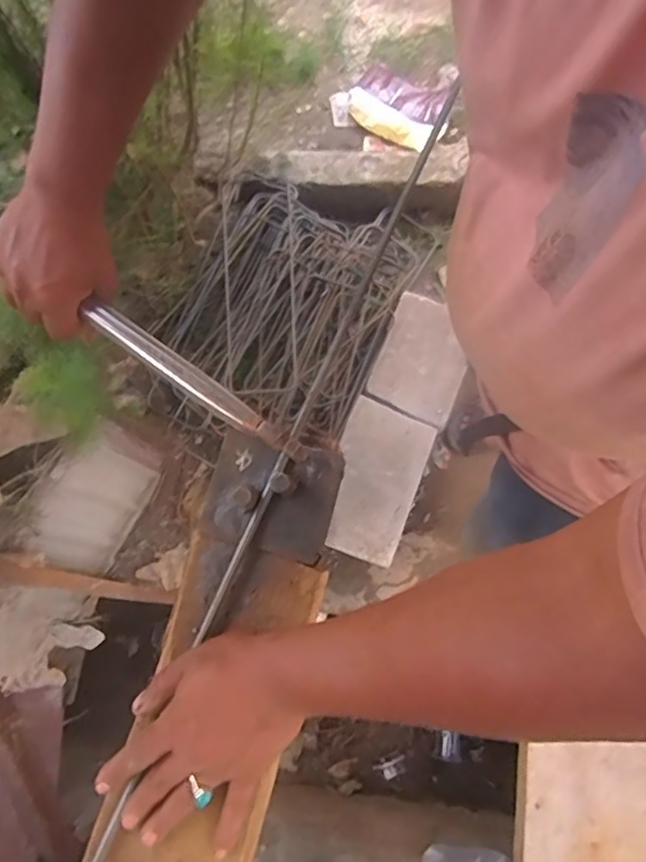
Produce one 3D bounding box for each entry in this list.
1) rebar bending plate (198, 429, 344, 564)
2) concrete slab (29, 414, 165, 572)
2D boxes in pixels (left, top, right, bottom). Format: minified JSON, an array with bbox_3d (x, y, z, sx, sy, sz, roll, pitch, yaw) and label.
[{"bbox_3d":[-0.042,0.048,0.456,0.102,0.034,0.091,14,80,11],"label":"rebar bending plate"},{"bbox_3d":[-0.472,0.142,1.199,0.076,0.340,0.301,25,77,8],"label":"concrete slab"}]

